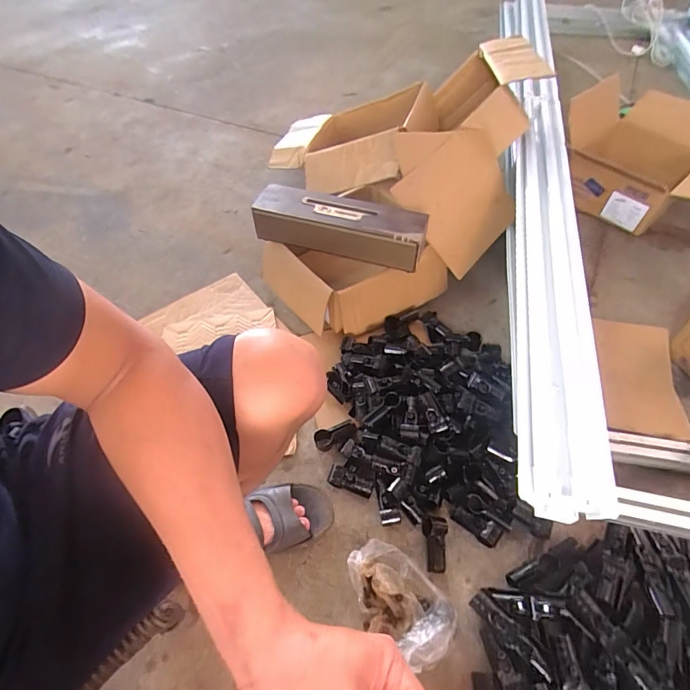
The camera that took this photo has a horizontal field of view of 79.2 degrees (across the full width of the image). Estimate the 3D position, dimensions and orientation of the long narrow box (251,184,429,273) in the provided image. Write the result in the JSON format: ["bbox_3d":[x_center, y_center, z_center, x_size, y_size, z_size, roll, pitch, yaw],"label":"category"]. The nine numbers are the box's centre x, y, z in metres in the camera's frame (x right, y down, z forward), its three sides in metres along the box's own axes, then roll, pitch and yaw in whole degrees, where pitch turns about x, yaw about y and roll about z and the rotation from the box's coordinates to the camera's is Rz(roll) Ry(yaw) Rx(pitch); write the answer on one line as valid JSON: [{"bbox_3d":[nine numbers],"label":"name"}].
[{"bbox_3d":[-0.014,-0.264,0.927,0.381,0.087,0.103,15,54,12],"label":"long narrow box"}]

